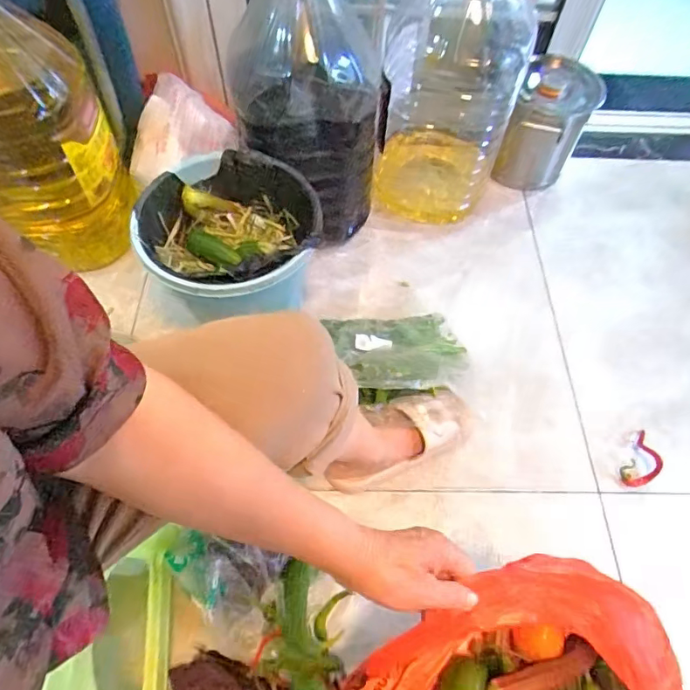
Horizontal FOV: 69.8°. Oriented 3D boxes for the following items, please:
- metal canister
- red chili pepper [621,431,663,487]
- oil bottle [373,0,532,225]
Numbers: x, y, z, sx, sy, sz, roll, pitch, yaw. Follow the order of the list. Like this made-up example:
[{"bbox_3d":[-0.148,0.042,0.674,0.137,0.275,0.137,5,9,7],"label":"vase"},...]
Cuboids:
[{"bbox_3d":[0.426,-0.459,1.053,0.150,0.198,0.193,20,62,8],"label":"metal canister"},{"bbox_3d":[0.489,0.182,0.794,0.039,0.047,0.109,33,65,14],"label":"red chili pepper"},{"bbox_3d":[0.190,-0.479,0.888,0.217,0.500,0.230,9,61,2],"label":"oil bottle"}]

